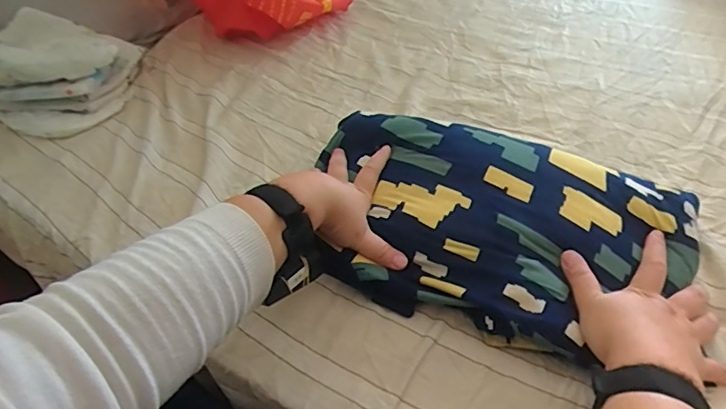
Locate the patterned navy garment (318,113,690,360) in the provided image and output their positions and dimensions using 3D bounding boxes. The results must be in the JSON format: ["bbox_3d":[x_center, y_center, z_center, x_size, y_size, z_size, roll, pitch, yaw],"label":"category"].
[{"bbox_3d":[0.114,0.020,0.517,0.391,0.081,0.218,17,51,18],"label":"patterned navy garment"}]

